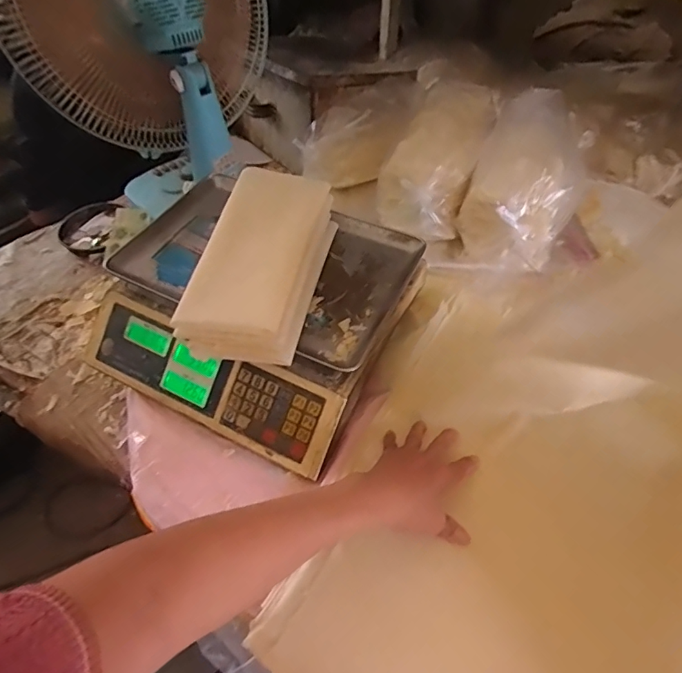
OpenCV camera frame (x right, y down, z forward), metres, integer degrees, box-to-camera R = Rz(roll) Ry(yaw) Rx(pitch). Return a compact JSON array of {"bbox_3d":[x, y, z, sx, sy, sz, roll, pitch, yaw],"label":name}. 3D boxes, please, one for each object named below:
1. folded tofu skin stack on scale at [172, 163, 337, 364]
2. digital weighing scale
[{"bbox_3d":[-0.087,-0.084,0.547,0.122,0.072,0.246,8,50,8],"label":"folded tofu skin stack on scale"},{"bbox_3d":[-0.104,-0.044,0.597,0.330,0.107,0.307,20,53,18],"label":"digital weighing scale"}]

